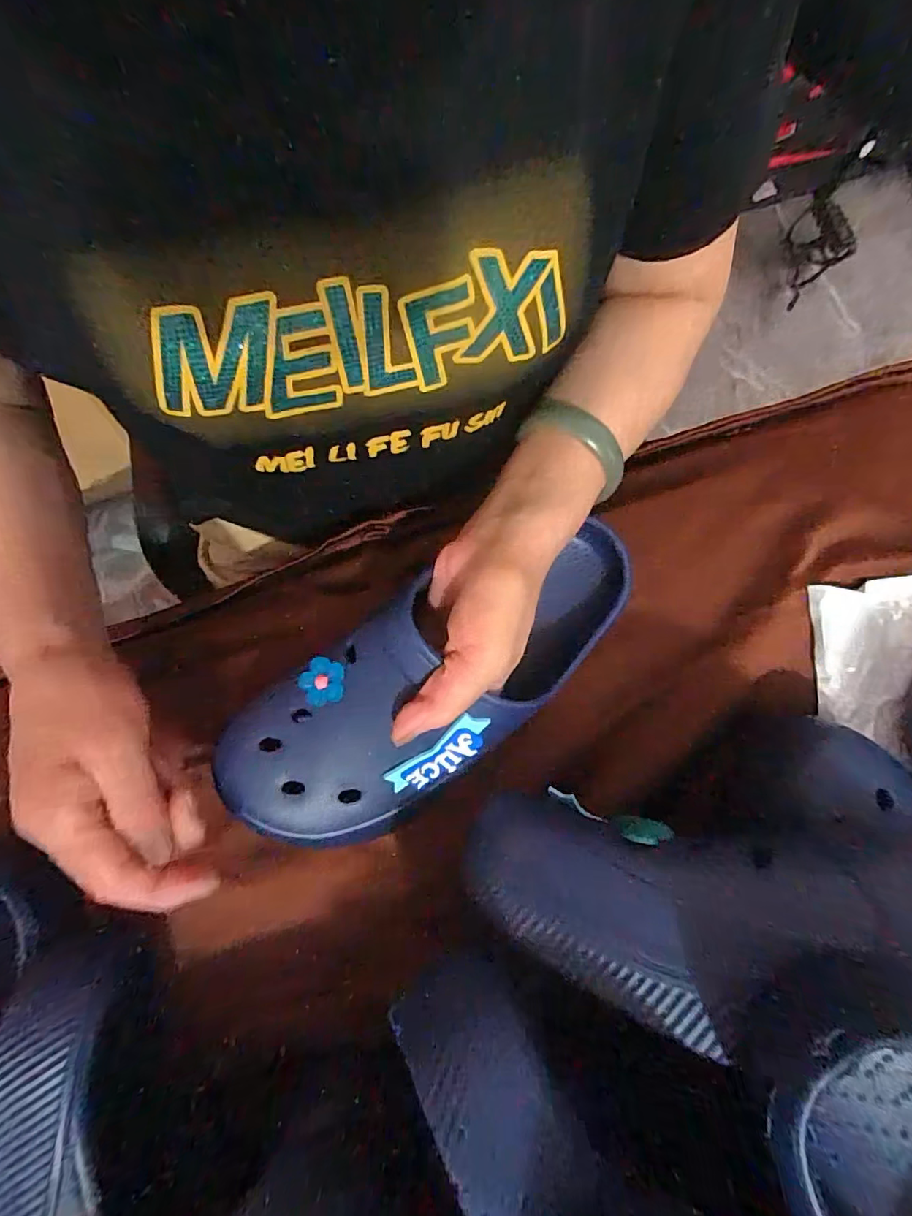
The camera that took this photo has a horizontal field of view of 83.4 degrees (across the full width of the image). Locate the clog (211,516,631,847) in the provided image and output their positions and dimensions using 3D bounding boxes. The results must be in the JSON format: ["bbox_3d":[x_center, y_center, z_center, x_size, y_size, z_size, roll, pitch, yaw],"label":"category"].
[{"bbox_3d":[-0.007,0.039,0.268,0.243,0.066,0.095,-28,79,-12],"label":"clog"}]

